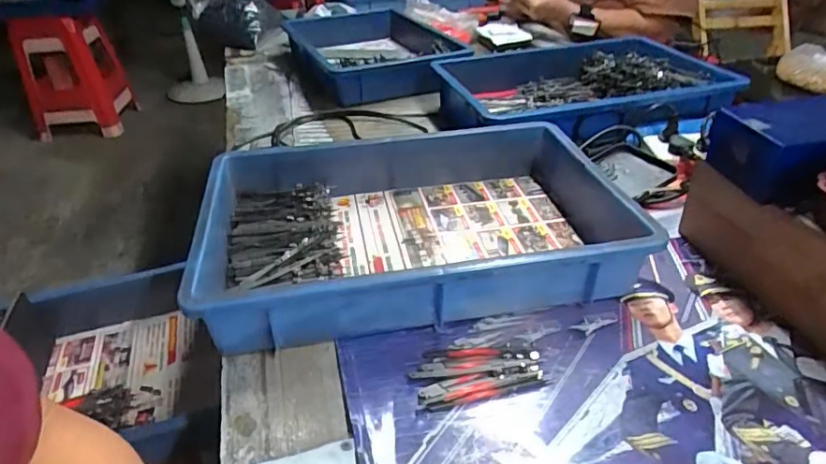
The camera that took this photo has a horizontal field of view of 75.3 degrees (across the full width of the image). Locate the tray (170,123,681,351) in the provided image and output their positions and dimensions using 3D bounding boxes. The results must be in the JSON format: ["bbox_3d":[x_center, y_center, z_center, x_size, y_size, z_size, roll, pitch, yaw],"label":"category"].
[{"bbox_3d":[0.002,-0.017,0.587,0.426,0.079,0.287,-7,35,-9],"label":"tray"}]

